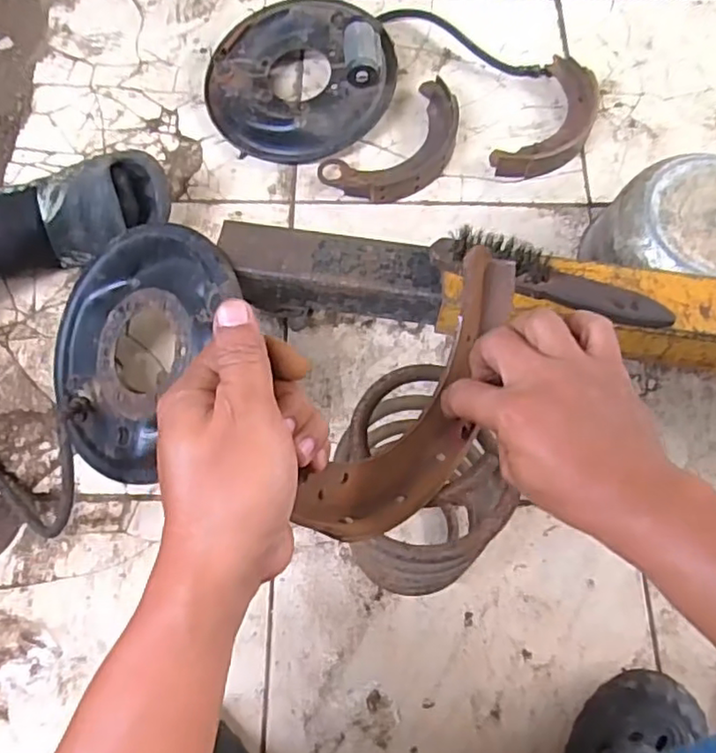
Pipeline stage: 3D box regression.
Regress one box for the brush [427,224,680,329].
[{"bbox_3d":[0.185,-0.092,0.600,0.235,0.040,0.039,18,70,6],"label":"brush"}]

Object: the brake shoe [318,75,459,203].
[{"bbox_3d":[0.063,-0.313,0.870,0.217,0.035,0.115,-39,75,-13],"label":"brake shoe"}]

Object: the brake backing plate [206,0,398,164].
[{"bbox_3d":[-0.085,-0.430,0.889,0.265,0.076,0.248,13,71,5],"label":"brake backing plate"}]

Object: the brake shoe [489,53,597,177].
[{"bbox_3d":[0.276,-0.356,0.887,0.100,0.035,0.223,29,73,10],"label":"brake shoe"}]

